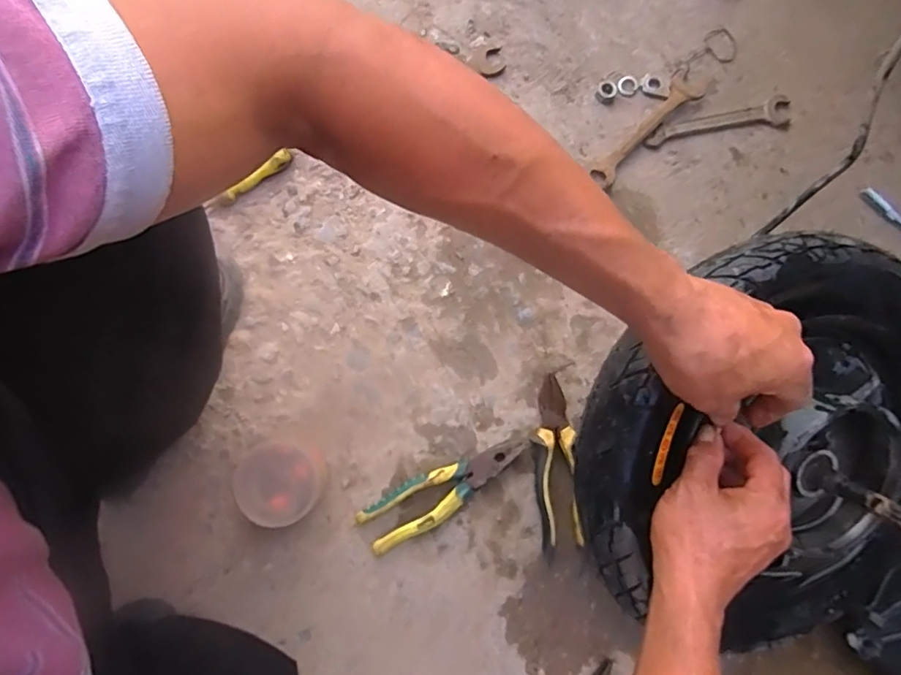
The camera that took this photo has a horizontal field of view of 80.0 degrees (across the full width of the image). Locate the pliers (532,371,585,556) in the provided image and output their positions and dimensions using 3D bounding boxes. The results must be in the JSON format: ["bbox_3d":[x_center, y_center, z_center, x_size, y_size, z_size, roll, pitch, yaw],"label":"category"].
[{"bbox_3d":[0.117,0.139,0.598,0.044,0.020,0.186,-4,80,-1],"label":"pliers"}]

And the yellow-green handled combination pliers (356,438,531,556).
[{"bbox_3d":[-0.004,0.164,0.592,0.199,0.022,0.056,-32,82,-6],"label":"yellow-green handled combination pliers"}]

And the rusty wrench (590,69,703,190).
[{"bbox_3d":[0.245,-0.258,0.663,0.042,0.007,0.182,40,82,6],"label":"rusty wrench"}]

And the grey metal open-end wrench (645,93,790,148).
[{"bbox_3d":[0.338,-0.265,0.670,0.190,0.006,0.034,-16,80,-3],"label":"grey metal open-end wrench"}]

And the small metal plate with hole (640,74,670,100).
[{"bbox_3d":[0.261,-0.320,0.684,0.039,0.008,0.029,29,81,4],"label":"small metal plate with hole"}]

